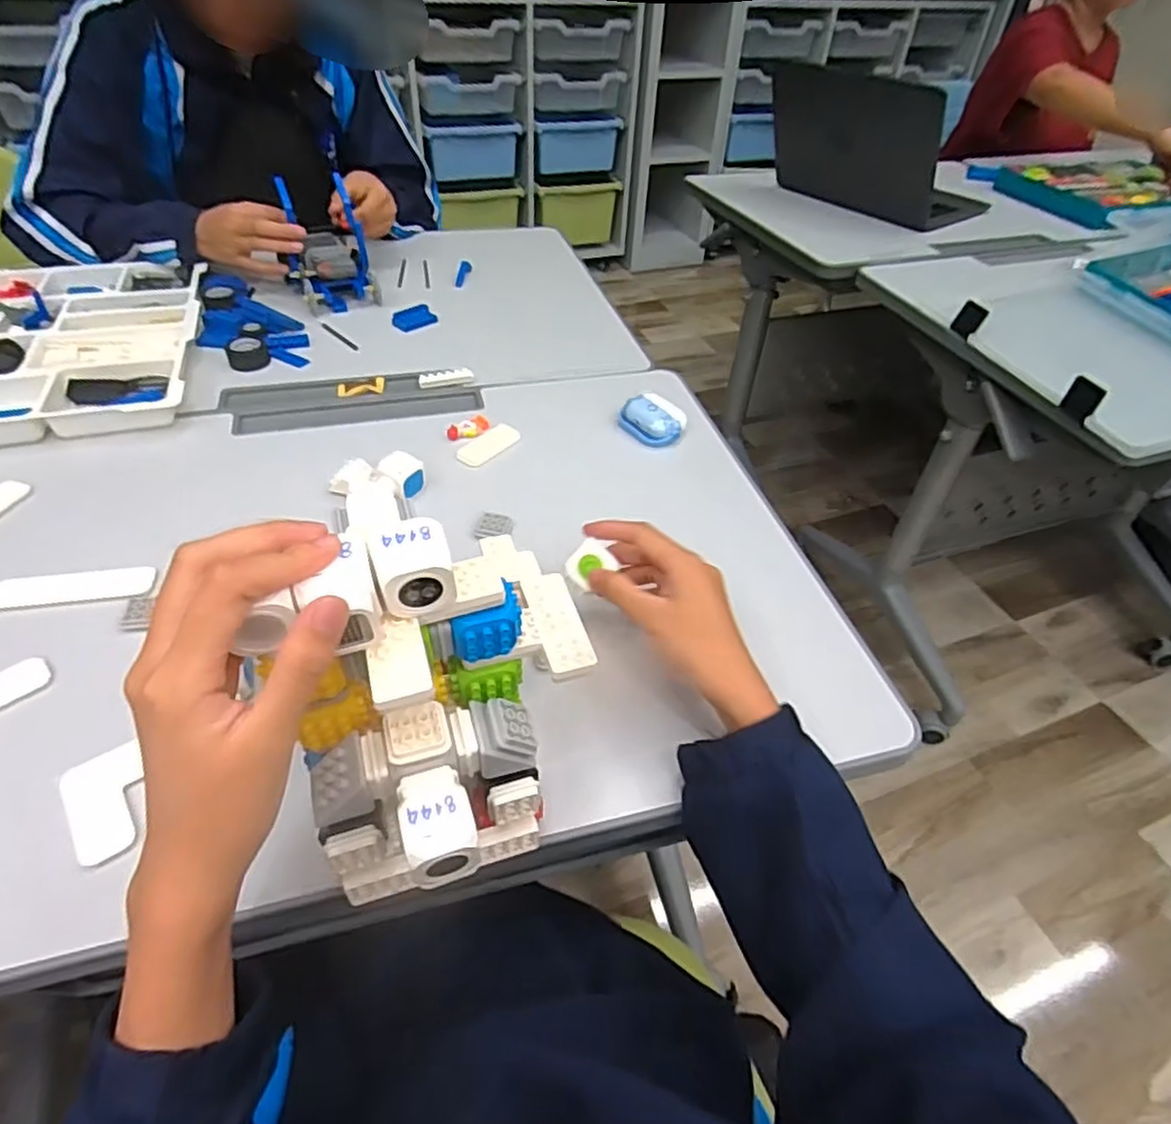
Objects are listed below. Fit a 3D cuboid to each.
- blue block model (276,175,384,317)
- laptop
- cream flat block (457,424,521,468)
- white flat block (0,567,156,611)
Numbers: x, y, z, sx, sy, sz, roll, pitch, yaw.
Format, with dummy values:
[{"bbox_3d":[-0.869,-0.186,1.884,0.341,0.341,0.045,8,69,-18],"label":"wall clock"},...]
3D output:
[{"bbox_3d":[-0.324,-0.391,0.863,0.098,0.111,0.108,-20,49,-23],"label":"blue block model"},{"bbox_3d":[0.498,-0.732,1.200,0.239,0.192,0.345,-25,51,-26],"label":"laptop"},{"bbox_3d":[-0.092,-0.113,0.664,0.030,0.006,0.068,31,51,25],"label":"cream flat block"},{"bbox_3d":[-0.386,0.019,0.521,0.104,0.005,0.032,-7,46,-11],"label":"white flat block"}]

